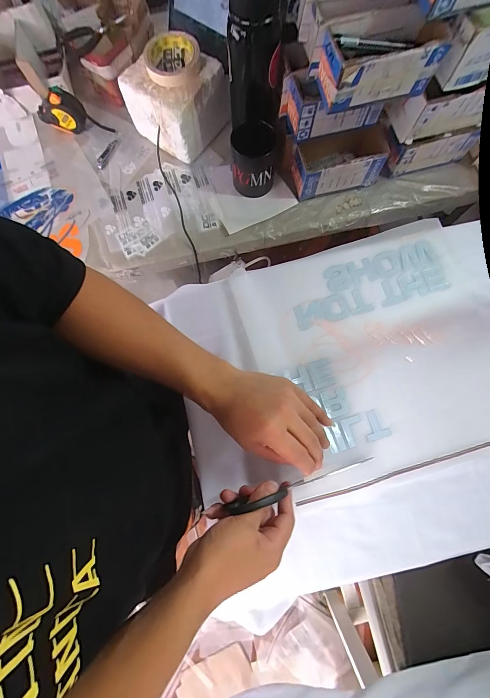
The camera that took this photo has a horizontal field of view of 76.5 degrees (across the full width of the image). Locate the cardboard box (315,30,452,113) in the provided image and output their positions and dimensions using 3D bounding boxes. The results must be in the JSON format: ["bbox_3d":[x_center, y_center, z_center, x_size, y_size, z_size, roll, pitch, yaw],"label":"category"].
[{"bbox_3d":[0.186,-0.397,0.434,0.158,0.072,0.071,-19,79,-3],"label":"cardboard box"}]

